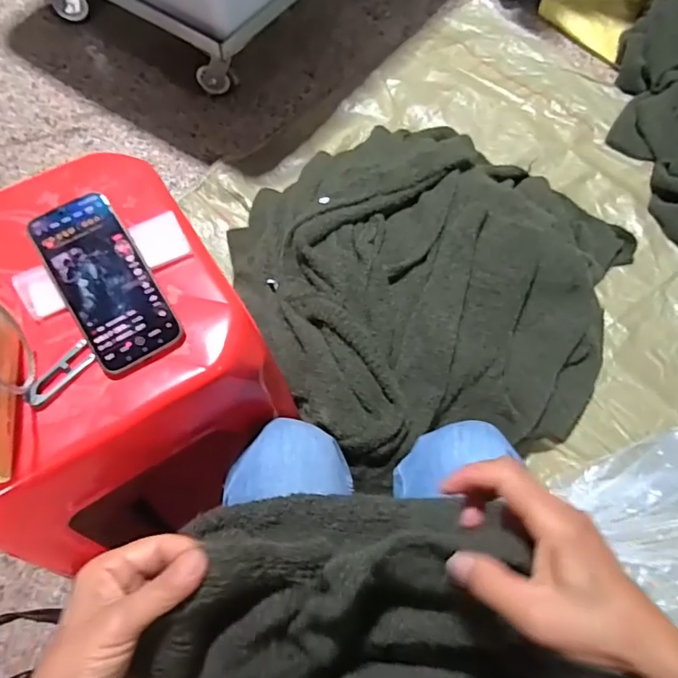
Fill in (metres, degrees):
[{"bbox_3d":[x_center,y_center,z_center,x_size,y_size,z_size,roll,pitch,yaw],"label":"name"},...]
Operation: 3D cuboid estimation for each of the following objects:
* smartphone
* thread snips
[{"bbox_3d":[-0.210,-0.053,0.470,0.071,0.007,0.163,-29,85,-13],"label":"smartphone"},{"bbox_3d":[-0.240,0.031,0.452,0.024,0.008,0.066,32,68,13],"label":"thread snips"}]

